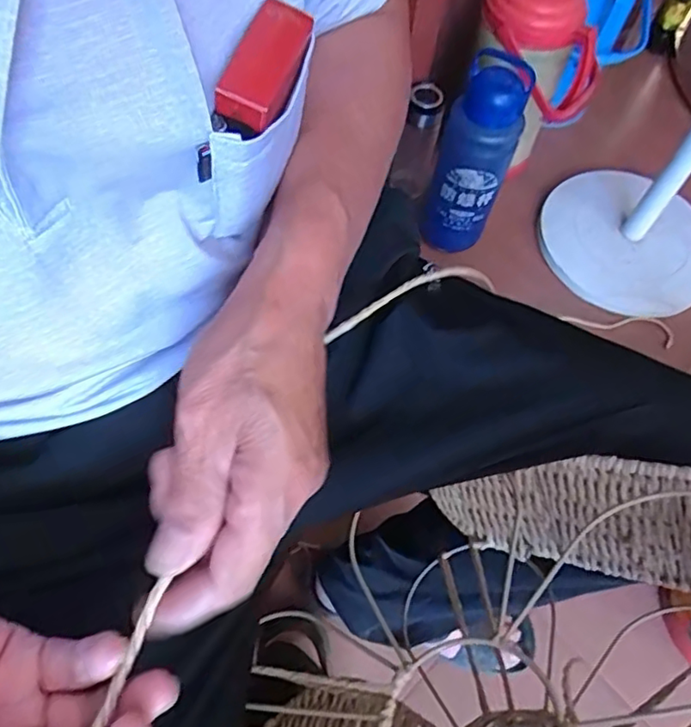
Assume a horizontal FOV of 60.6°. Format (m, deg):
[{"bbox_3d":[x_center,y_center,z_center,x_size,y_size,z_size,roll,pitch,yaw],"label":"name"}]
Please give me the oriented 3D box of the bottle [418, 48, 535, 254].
[{"bbox_3d":[0.184,-0.290,0.867,0.102,0.292,0.078,16,62,5],"label":"bottle"}]

